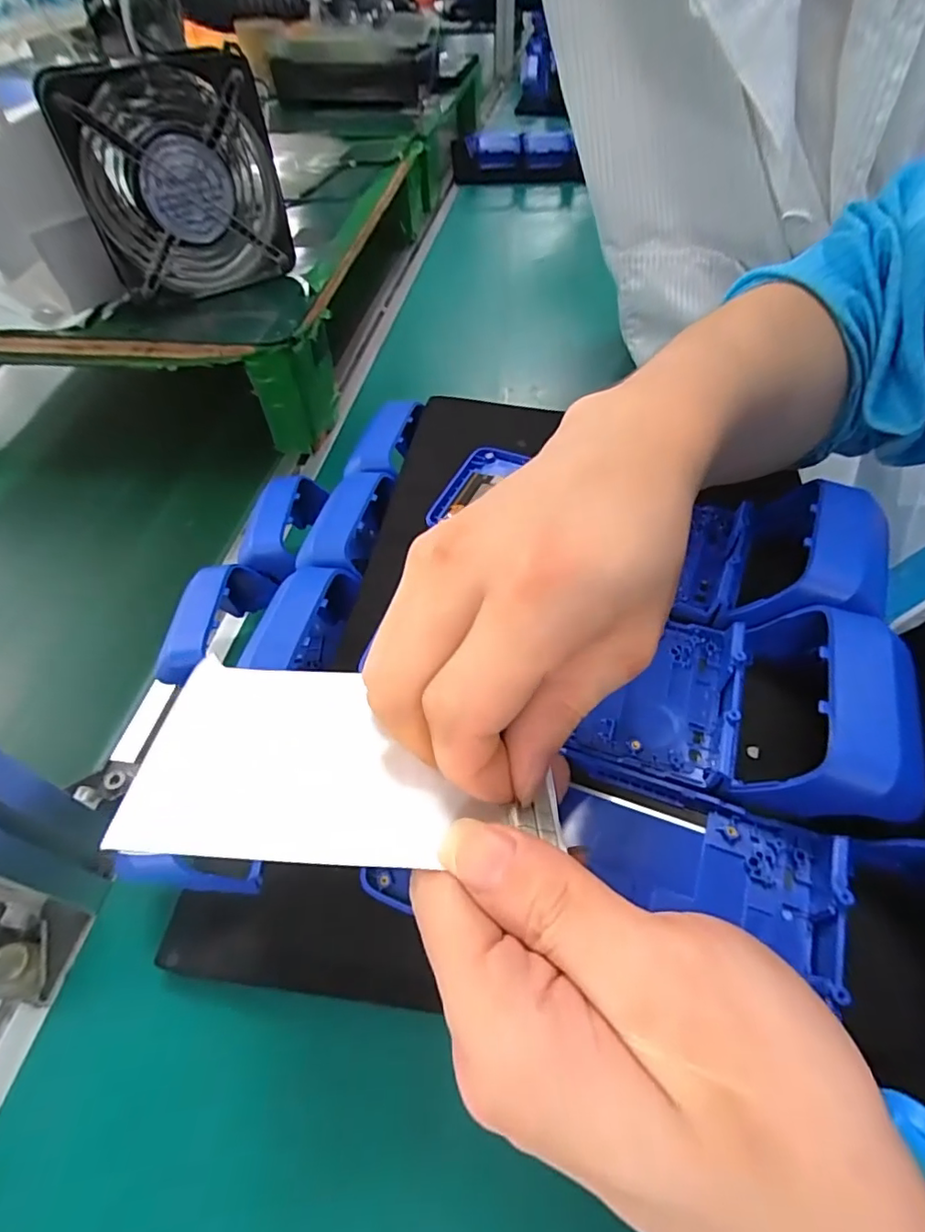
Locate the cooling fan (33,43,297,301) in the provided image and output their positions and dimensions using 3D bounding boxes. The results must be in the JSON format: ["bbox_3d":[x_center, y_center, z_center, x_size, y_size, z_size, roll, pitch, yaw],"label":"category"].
[{"bbox_3d":[-0.227,-0.348,0.456,0.149,0.147,0.054,-28,56,-19],"label":"cooling fan"}]

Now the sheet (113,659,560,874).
[{"bbox_3d":[-0.032,0.041,0.174,0.112,0.006,0.076,5,31,-11],"label":"sheet"}]

